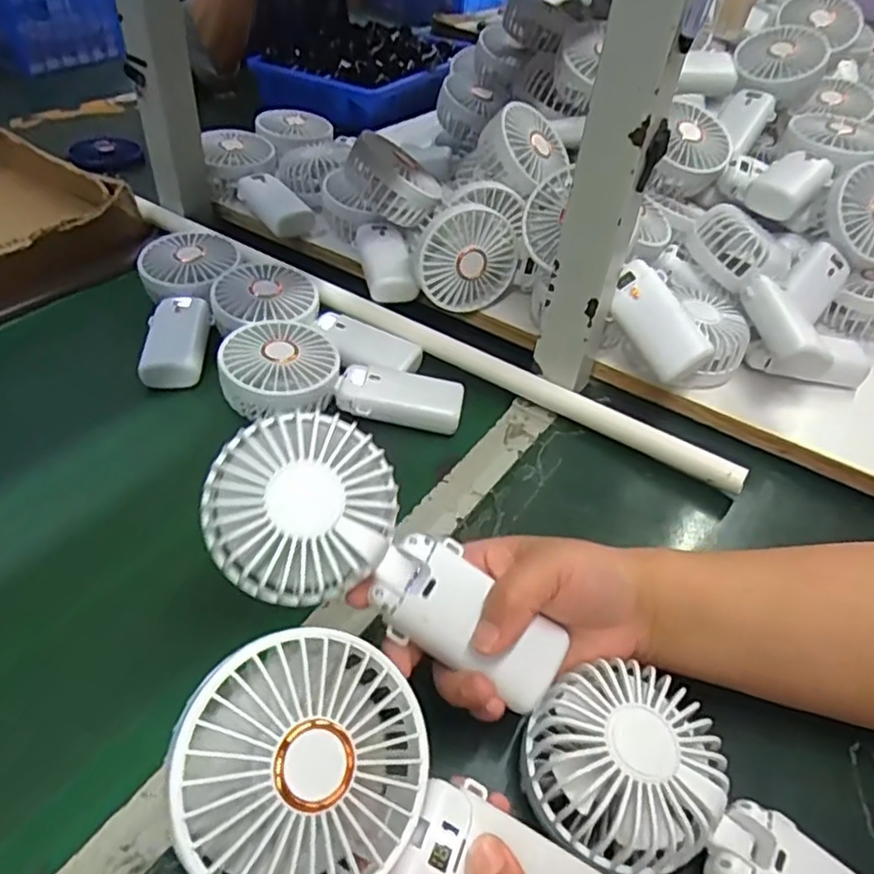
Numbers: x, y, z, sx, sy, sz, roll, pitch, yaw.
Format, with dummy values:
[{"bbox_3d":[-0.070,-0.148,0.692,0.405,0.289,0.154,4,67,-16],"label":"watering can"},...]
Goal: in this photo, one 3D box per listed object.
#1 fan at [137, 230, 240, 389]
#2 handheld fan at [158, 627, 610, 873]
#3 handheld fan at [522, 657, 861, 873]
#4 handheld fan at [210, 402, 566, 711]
[{"bbox_3d":[-0.211,-0.114,0.560,0.083,0.045,0.173,-5,45,-12],"label":"fan"},{"bbox_3d":[-0.011,0.140,0.238,0.176,0.034,0.081,35,43,-13],"label":"handheld fan"},{"bbox_3d":[0.121,0.174,0.287,0.175,0.052,0.083,29,48,23],"label":"handheld fan"},{"bbox_3d":[-0.019,0.057,0.300,0.176,0.042,0.078,37,45,-9],"label":"handheld fan"}]

